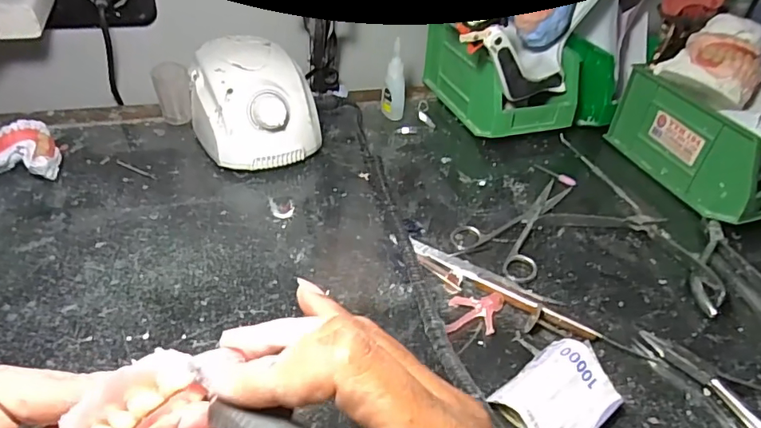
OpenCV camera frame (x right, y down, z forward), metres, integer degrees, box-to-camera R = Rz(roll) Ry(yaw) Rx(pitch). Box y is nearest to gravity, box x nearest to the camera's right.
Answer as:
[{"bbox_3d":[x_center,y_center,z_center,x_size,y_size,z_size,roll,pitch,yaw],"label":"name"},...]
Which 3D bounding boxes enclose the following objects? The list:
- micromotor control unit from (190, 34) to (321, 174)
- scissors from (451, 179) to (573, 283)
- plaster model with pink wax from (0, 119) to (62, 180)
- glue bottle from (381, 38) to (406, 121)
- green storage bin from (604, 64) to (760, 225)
[{"bbox_3d":[-0.124,-0.106,0.491,0.105,0.080,0.133,-16,44,-24],"label":"micromotor control unit"},{"bbox_3d":[0.128,0.009,0.438,0.135,0.005,0.071,-29,50,-34],"label":"scissors"},{"bbox_3d":[-0.309,-0.051,0.440,0.061,0.035,0.050,-6,41,-13],"label":"plaster model with pink wax"},{"bbox_3d":[0.015,-0.137,0.545,0.017,0.082,0.024,-22,47,-29],"label":"glue bottle"},{"bbox_3d":[0.324,-0.072,0.496,0.097,0.083,0.168,-9,42,-16],"label":"green storage bin"}]

